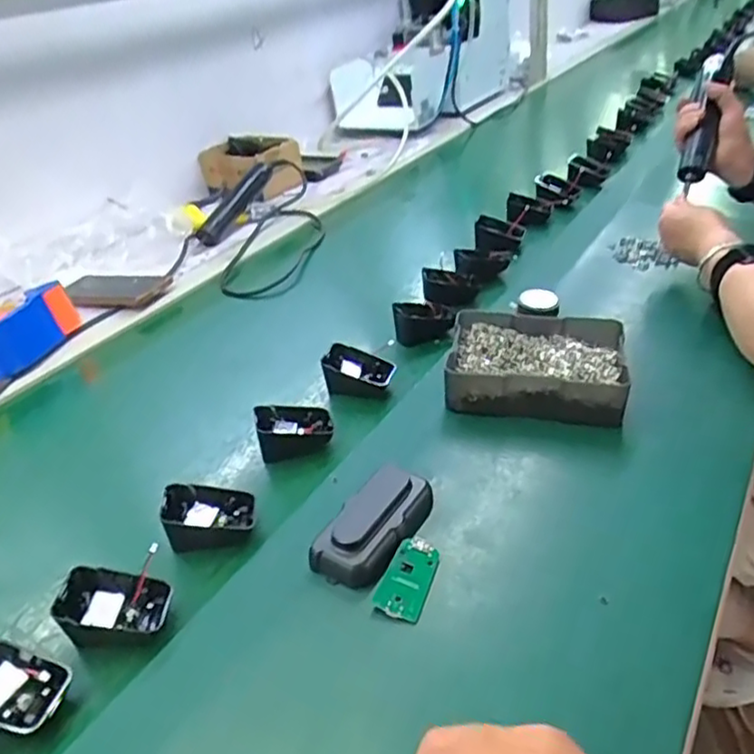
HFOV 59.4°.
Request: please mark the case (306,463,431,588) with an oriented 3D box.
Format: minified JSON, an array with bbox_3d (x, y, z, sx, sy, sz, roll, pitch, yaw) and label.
[{"bbox_3d":[-0.001,0.108,0.486,0.052,0.032,0.102,11,39,27],"label":"case"}]

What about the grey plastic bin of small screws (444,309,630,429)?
[{"bbox_3d":[0.150,-0.011,0.623,0.157,0.044,0.120,1,36,15],"label":"grey plastic bin of small screws"}]

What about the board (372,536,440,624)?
[{"bbox_3d":[0.023,0.136,0.453,0.031,0.004,0.062,21,41,14],"label":"board"}]

